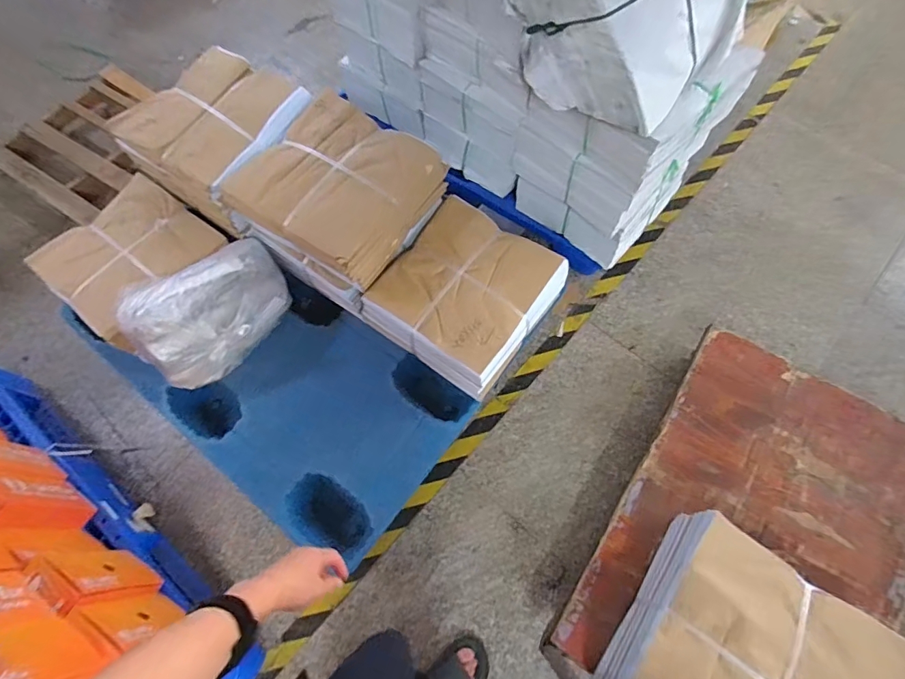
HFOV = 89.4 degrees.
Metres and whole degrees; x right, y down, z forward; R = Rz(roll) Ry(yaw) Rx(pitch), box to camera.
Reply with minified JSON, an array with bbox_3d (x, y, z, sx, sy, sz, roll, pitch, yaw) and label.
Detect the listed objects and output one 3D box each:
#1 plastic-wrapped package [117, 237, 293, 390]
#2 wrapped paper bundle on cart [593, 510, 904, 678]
[{"bbox_3d":[-0.620,-0.077,1.193,0.385,0.246,0.222,-35,69,-12],"label":"plastic-wrapped package"},{"bbox_3d":[0.562,0.617,0.847,0.411,0.164,0.383,33,71,16],"label":"wrapped paper bundle on cart"}]

